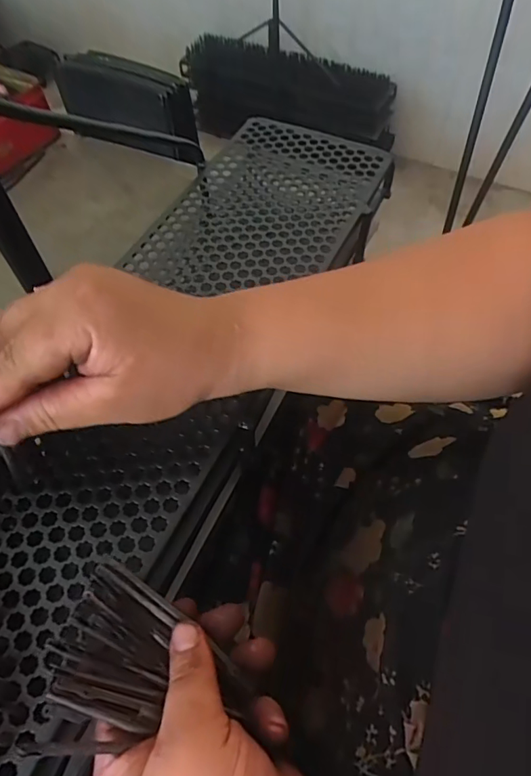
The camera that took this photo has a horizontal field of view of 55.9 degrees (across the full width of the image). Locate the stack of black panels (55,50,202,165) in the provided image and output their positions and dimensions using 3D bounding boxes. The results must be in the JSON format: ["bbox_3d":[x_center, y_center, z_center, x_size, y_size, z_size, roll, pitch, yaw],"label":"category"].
[{"bbox_3d":[-0.155,-0.321,0.568,0.159,0.078,0.053,25,61,14],"label":"stack of black panels"}]

